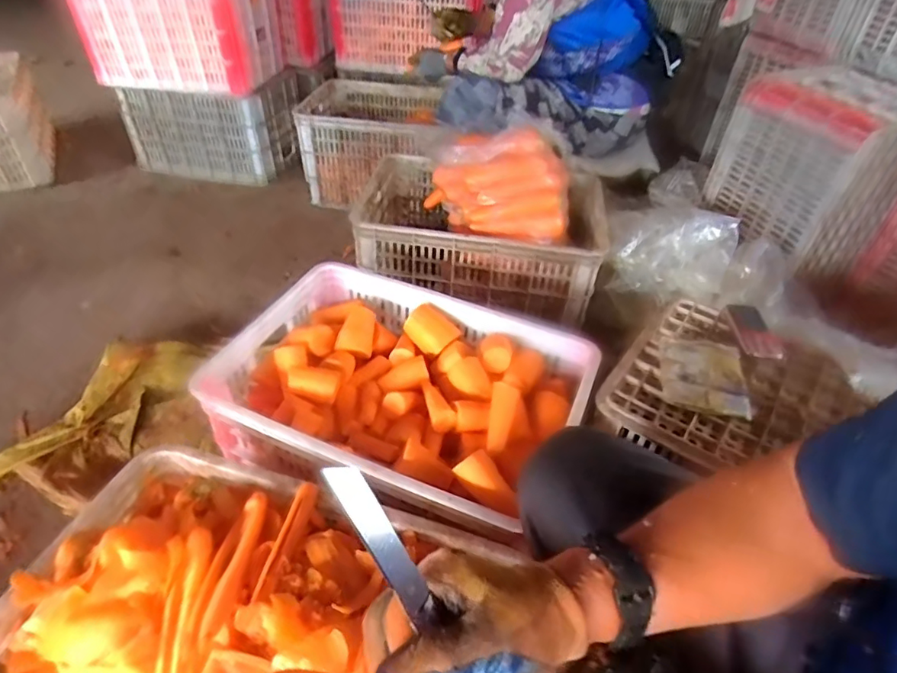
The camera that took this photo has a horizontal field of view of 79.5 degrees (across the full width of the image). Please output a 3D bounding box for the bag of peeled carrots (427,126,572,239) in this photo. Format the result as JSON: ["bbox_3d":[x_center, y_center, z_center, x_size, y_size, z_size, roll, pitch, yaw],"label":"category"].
[{"bbox_3d":[0.104,-0.306,1.076,0.286,0.177,0.113,-1,42,-1],"label":"bag of peeled carrots"}]

